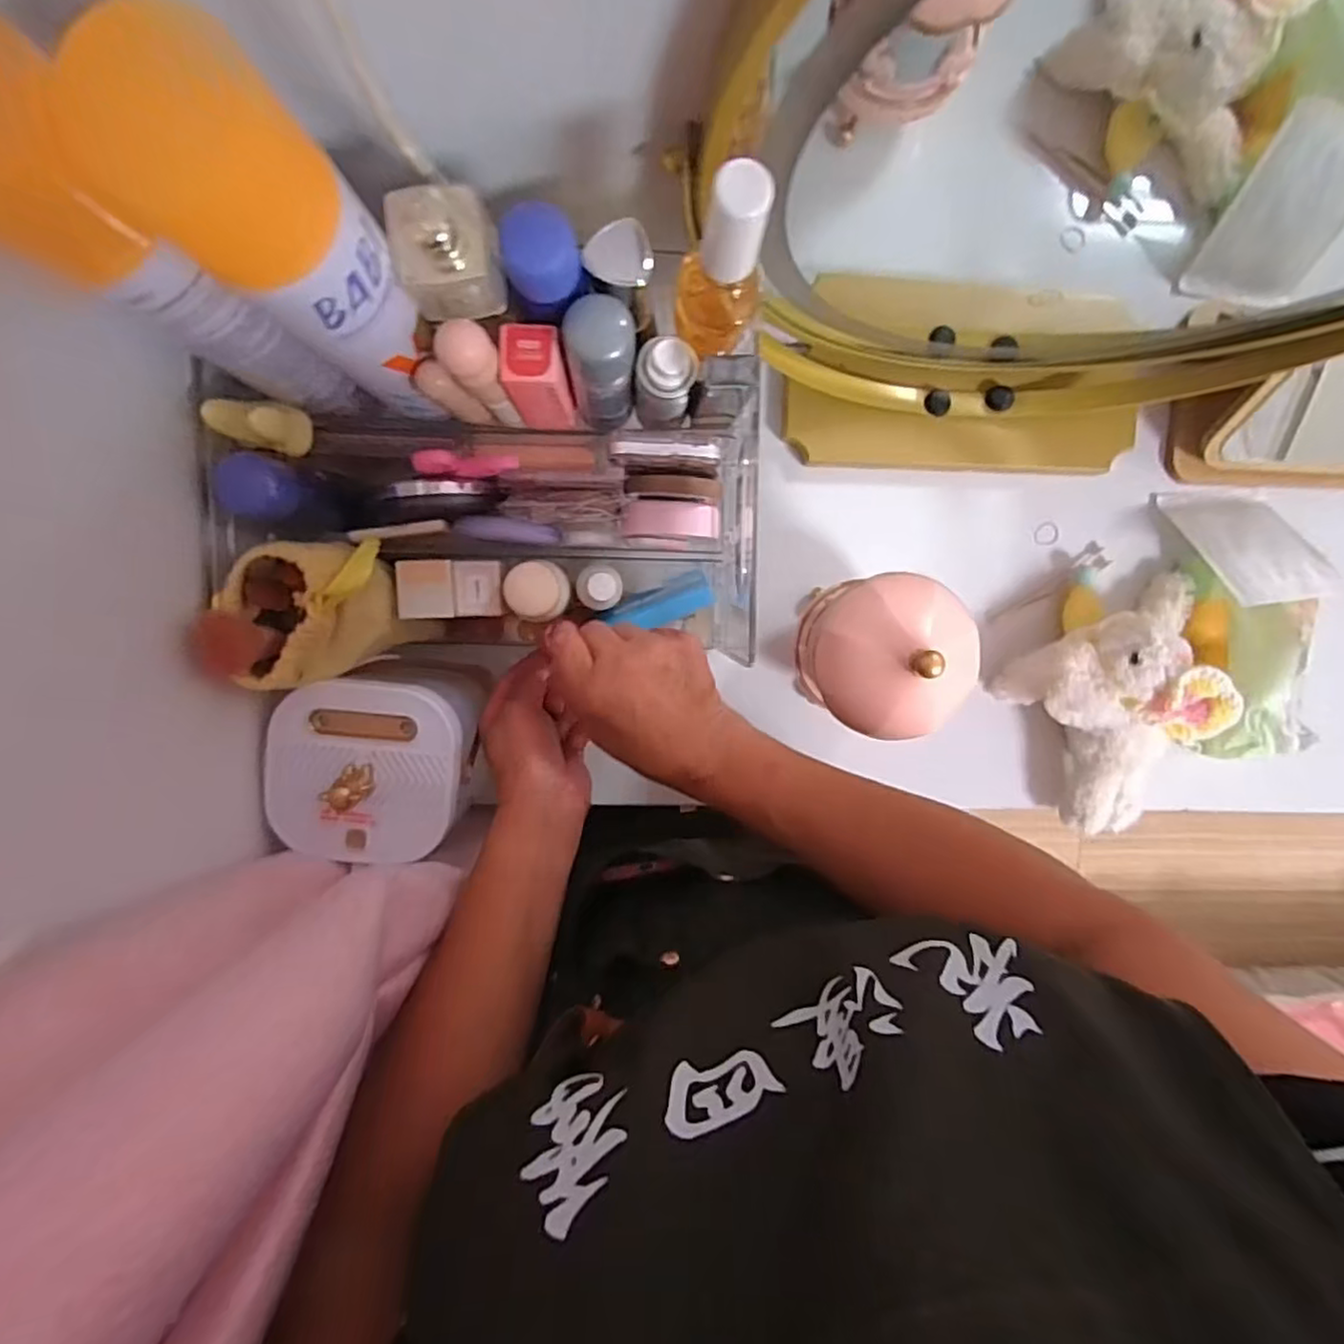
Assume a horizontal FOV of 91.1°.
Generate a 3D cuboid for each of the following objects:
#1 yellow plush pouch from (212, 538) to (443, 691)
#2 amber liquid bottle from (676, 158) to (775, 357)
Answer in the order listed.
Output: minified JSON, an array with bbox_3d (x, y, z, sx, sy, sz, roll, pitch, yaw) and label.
[{"bbox_3d":[-0.214,-0.035,0.409,0.091,0.107,0.075,-14,96,-2],"label":"yellow plush pouch"},{"bbox_3d":[0.023,-0.183,0.306,0.038,0.114,0.031,21,94,-5],"label":"amber liquid bottle"}]

